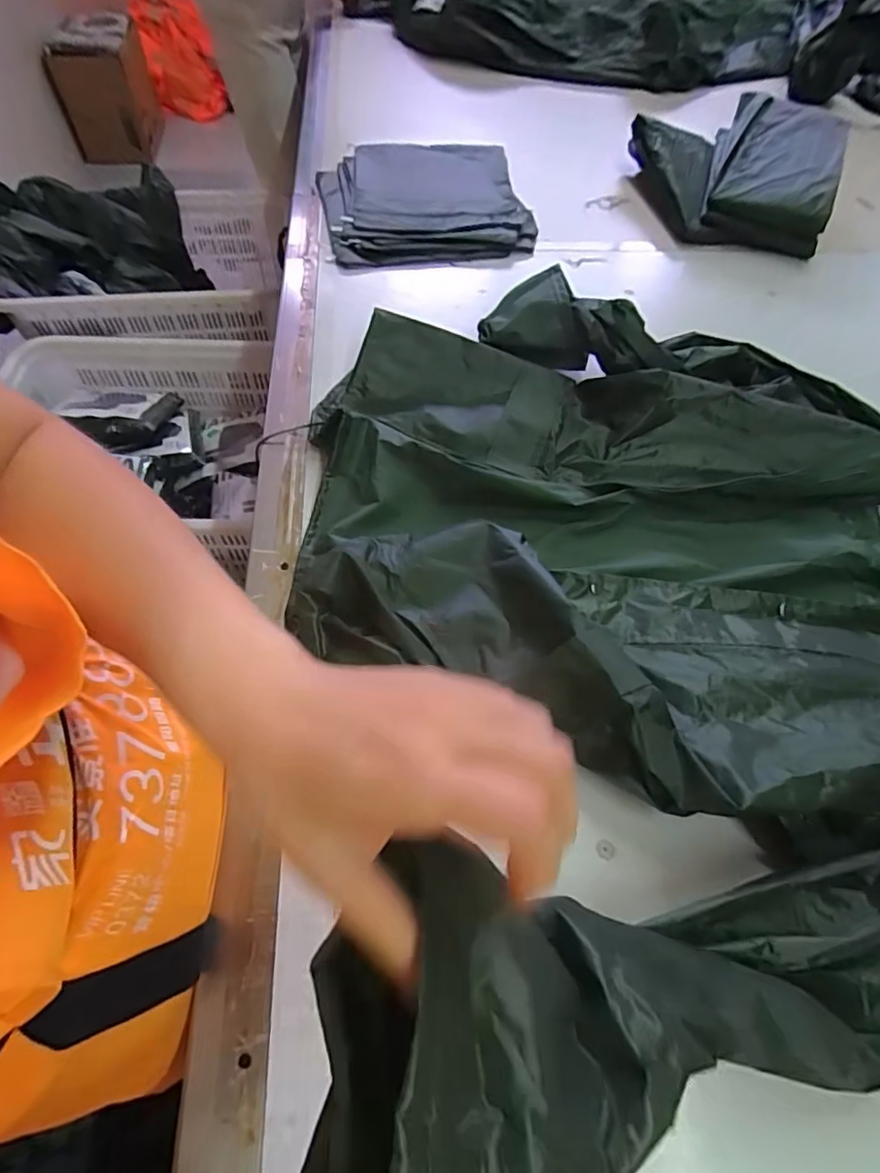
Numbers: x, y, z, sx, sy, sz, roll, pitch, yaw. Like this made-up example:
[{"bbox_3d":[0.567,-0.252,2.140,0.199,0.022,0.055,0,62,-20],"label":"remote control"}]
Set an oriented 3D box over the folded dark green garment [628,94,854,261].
[{"bbox_3d":[0.489,-0.715,0.933,0.337,0.098,0.274,19,60,8],"label":"folded dark green garment"}]

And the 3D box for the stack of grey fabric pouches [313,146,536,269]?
[{"bbox_3d":[-0.028,-0.644,0.906,0.324,0.034,0.368,-6,59,-7],"label":"stack of grey fabric pouches"}]

